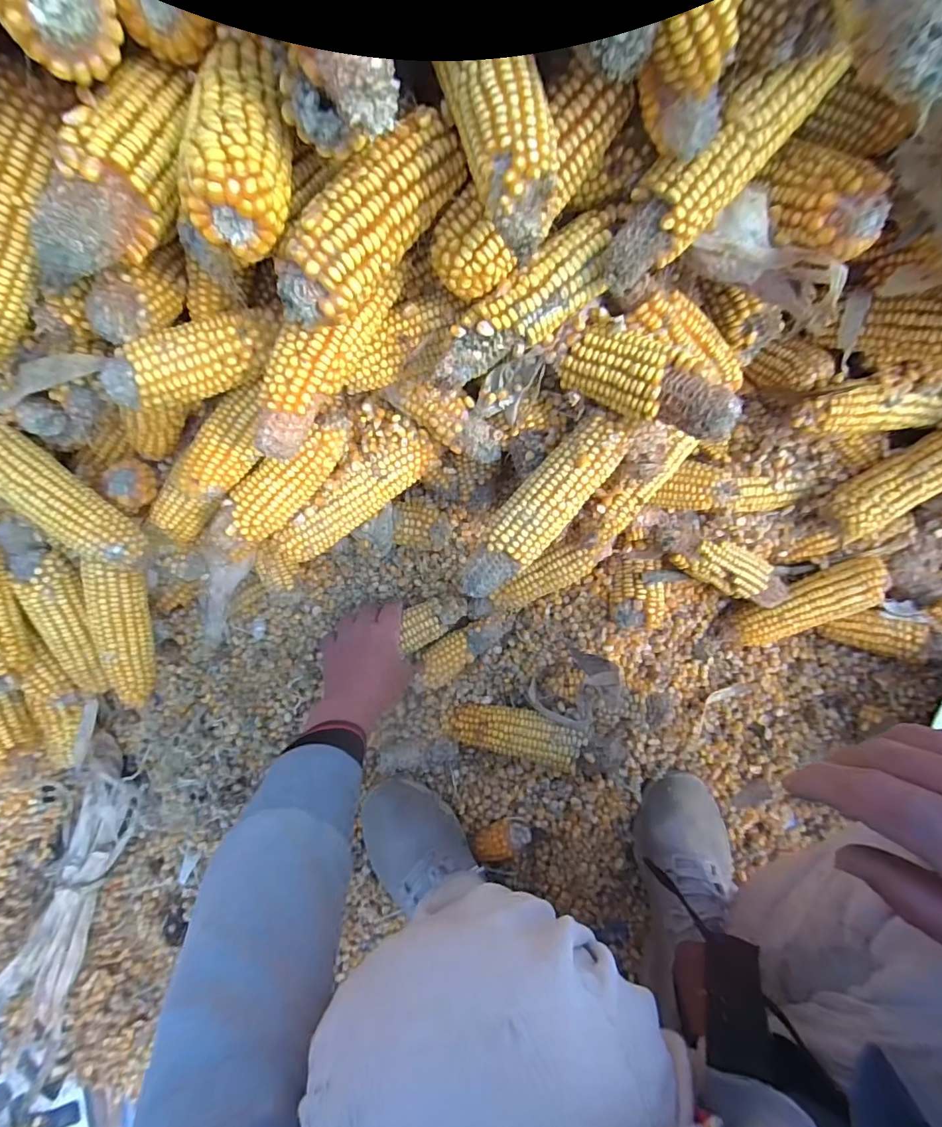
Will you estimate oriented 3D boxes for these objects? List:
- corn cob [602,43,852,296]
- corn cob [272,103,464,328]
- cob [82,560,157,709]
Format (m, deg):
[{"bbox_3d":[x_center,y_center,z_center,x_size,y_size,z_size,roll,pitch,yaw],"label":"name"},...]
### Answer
[{"bbox_3d":[0.138,-0.230,0.298,0.145,0.048,0.044,-42,83,13],"label":"corn cob"},{"bbox_3d":[-0.058,-0.194,0.282,0.052,0.043,0.135,36,85,6],"label":"corn cob"},{"bbox_3d":[-0.333,0.067,0.471,0.046,0.040,0.150,1,107,2],"label":"cob"}]

